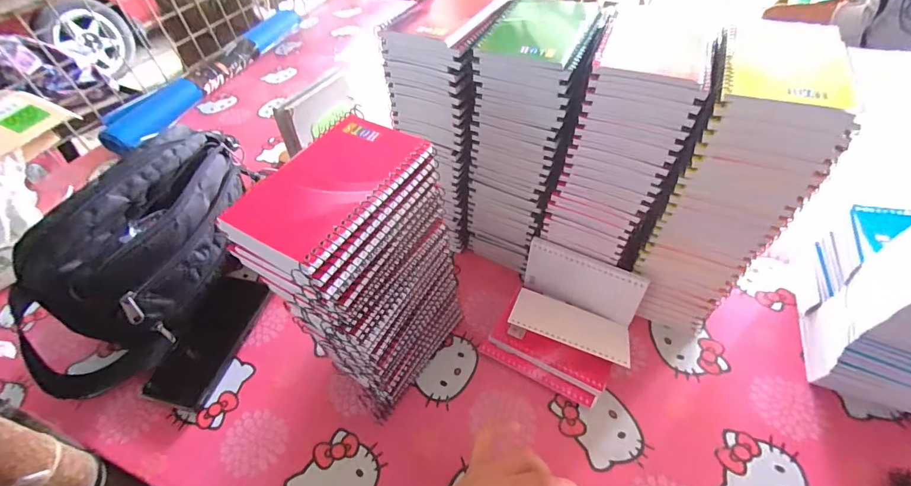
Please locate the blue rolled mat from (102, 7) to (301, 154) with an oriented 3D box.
[{"bbox_3d":[-0.542,-0.402,0.957,0.070,0.055,0.605,14,51,16],"label":"blue rolled mat"}]

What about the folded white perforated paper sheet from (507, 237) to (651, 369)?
[{"bbox_3d":[0.135,0.072,0.471,0.131,0.080,0.092,17,51,18],"label":"folded white perforated paper sheet"}]

